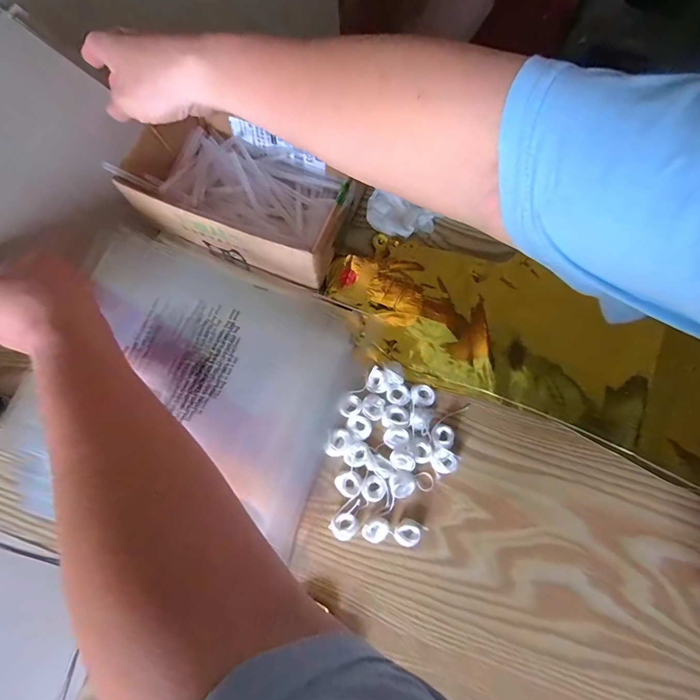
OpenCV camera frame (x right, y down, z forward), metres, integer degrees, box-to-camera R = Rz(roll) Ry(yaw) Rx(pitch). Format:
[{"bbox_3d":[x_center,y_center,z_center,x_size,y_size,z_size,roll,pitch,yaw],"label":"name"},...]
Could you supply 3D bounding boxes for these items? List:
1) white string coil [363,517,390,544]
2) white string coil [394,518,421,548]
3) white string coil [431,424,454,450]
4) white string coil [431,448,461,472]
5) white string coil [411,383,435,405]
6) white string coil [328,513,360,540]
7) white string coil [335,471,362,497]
[{"bbox_3d":[0.021,0.145,0.299,0.022,0.011,0.018,-23,78,-4],"label":"white string coil"},{"bbox_3d":[0.047,0.147,0.300,0.021,0.009,0.019,-32,79,-6],"label":"white string coil"},{"bbox_3d":[0.078,0.073,0.314,0.017,0.015,0.019,14,78,4],"label":"white string coil"},{"bbox_3d":[0.078,0.092,0.310,0.021,0.011,0.019,29,80,7],"label":"white string coil"},{"bbox_3d":[0.063,0.039,0.324,0.020,0.010,0.018,6,78,3],"label":"white string coil"},{"bbox_3d":[-0.004,0.142,0.301,0.021,0.011,0.019,-39,79,-7],"label":"white string coil"},{"bbox_3d":[-0.001,0.111,0.308,0.021,0.009,0.019,-21,78,-3],"label":"white string coil"}]

